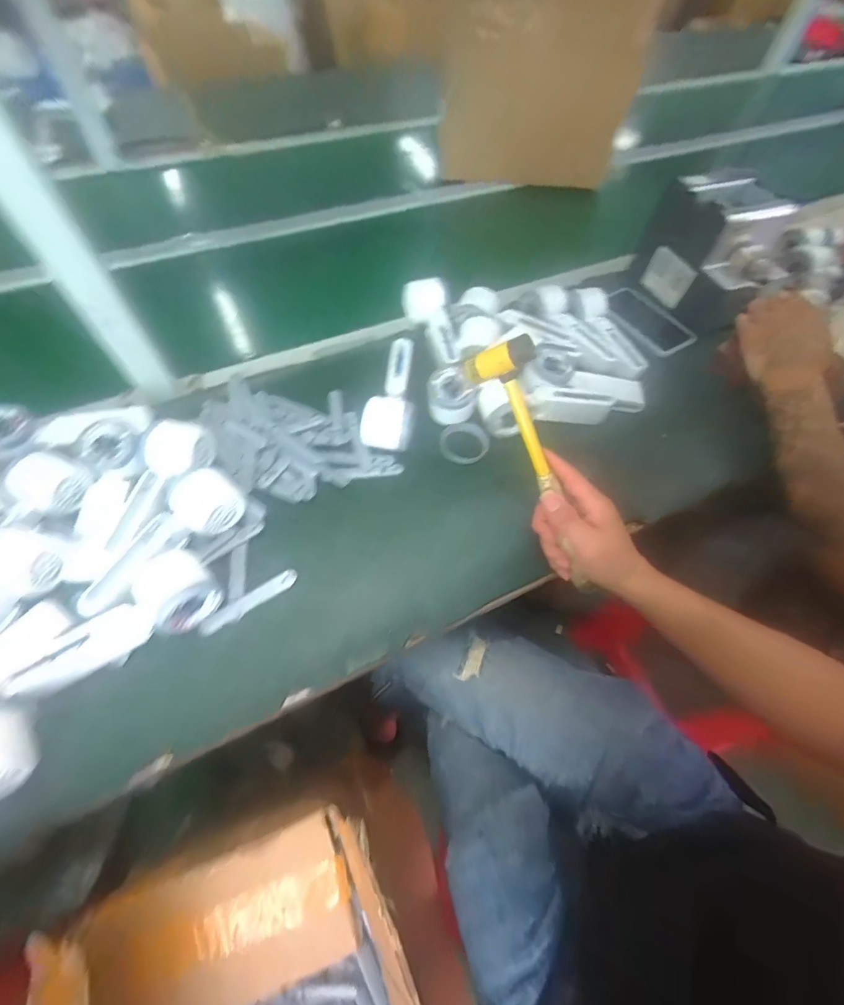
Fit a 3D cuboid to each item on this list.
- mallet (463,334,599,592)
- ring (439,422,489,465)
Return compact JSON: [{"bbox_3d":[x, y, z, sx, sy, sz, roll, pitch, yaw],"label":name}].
[{"bbox_3d":[0.114,-0.031,0.407,0.043,0.046,0.243,-33,108,-21],"label":"mallet"},{"bbox_3d":[0.052,-0.076,0.530,0.061,0.005,0.060,1,59,-2],"label":"ring"}]

